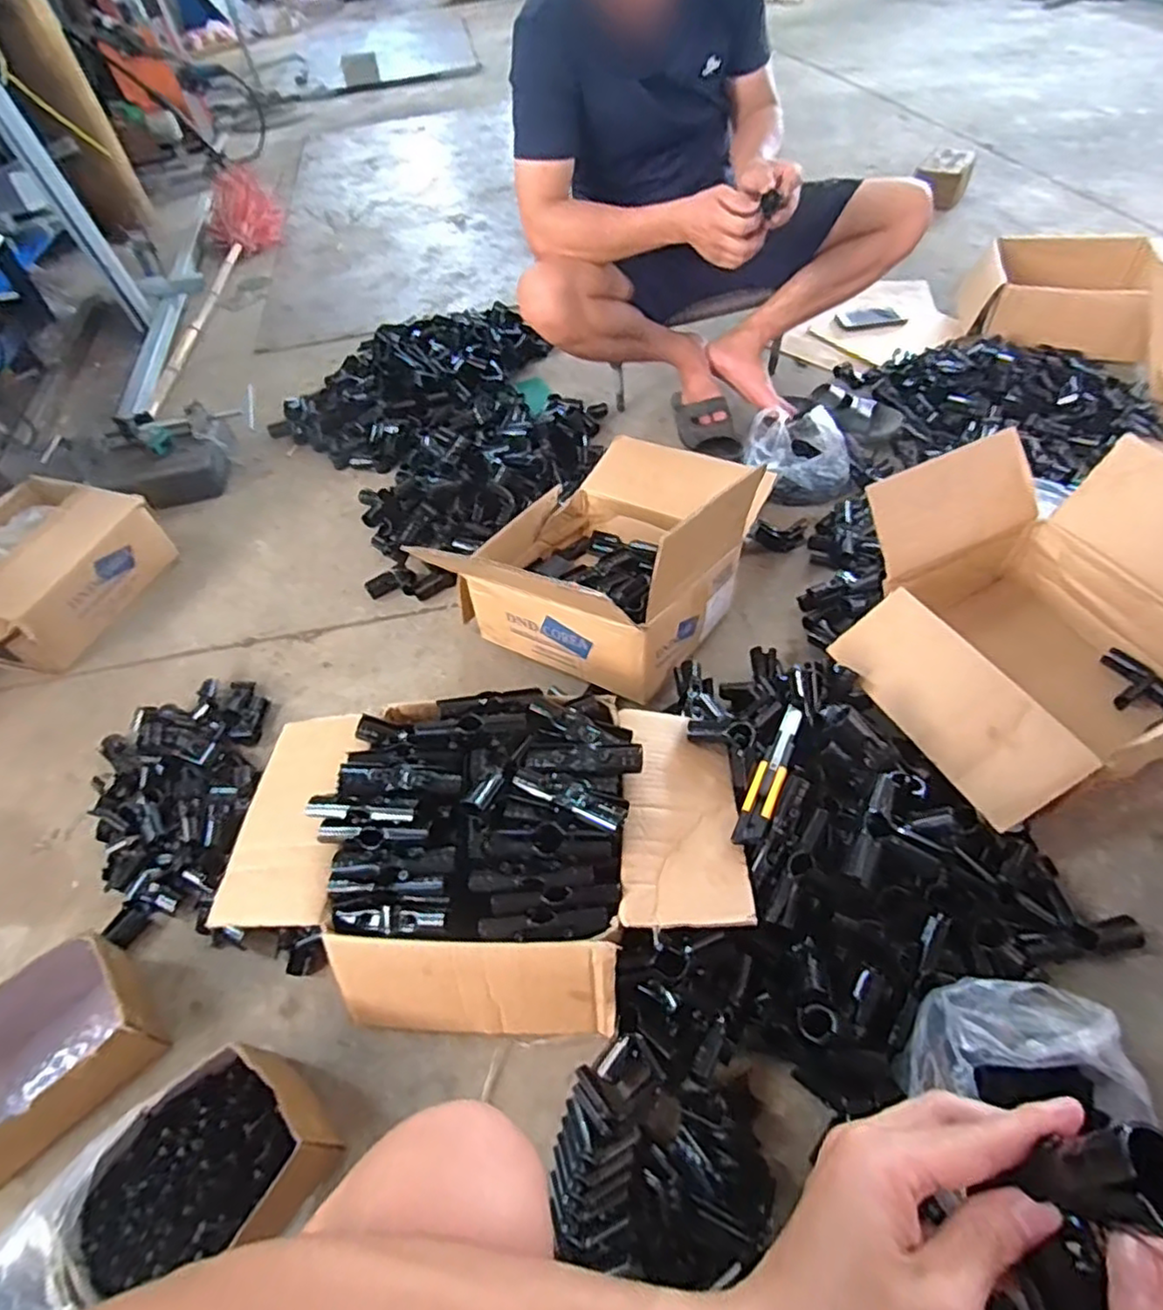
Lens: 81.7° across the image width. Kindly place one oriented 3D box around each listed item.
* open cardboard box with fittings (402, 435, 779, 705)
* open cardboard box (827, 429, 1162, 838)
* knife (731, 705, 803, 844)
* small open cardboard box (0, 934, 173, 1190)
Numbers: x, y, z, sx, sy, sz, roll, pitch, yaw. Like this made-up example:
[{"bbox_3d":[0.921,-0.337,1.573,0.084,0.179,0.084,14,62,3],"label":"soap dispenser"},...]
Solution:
[{"bbox_3d":[0.042,-0.176,1.006,0.352,0.257,0.465,25,57,24],"label":"open cardboard box with fittings"},{"bbox_3d":[0.591,-0.043,0.883,0.466,0.253,0.418,-23,52,-13],"label":"open cardboard box"},{"bbox_3d":[0.219,0.136,0.770,0.032,0.018,0.191,20,55,21],"label":"knife"},{"bbox_3d":[-0.583,0.438,0.717,0.148,0.104,0.223,34,61,29],"label":"small open cardboard box"}]

